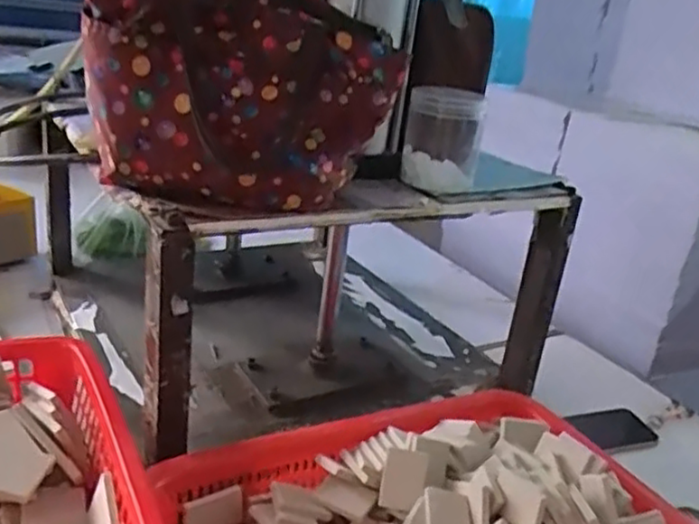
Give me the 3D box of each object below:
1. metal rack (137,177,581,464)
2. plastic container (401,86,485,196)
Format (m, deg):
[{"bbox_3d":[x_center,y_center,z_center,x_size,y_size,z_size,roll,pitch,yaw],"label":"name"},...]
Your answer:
[{"bbox_3d":[-0.054,0.005,0.885,0.507,0.292,0.415,-7,26,-33],"label":"metal rack"},{"bbox_3d":[0.100,-0.130,0.736,0.081,0.106,0.061,10,22,6],"label":"plastic container"}]

